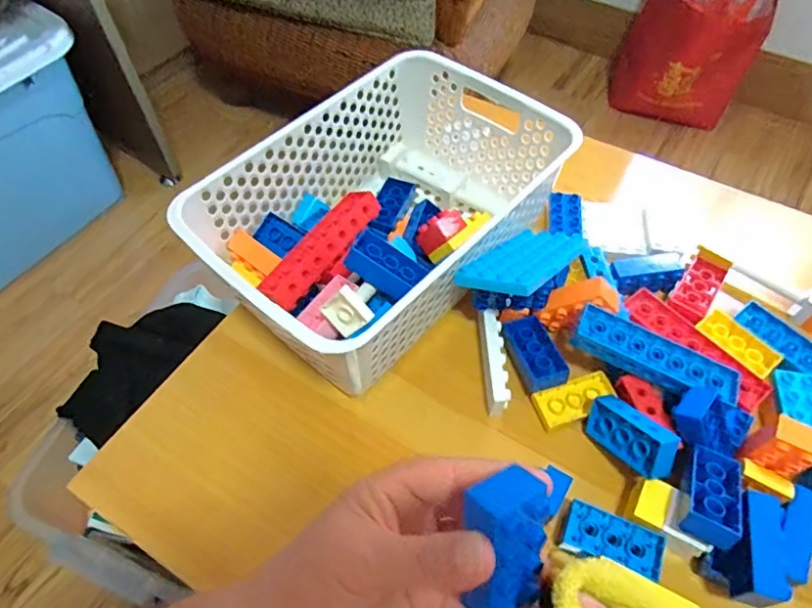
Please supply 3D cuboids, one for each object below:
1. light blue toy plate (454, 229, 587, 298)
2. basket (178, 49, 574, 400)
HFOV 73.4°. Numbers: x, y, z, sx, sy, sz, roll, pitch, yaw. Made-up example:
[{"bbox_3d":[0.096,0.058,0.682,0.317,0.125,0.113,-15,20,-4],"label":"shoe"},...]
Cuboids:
[{"bbox_3d":[0.100,-0.038,0.459,0.063,0.009,0.135,18,33,33],"label":"light blue toy plate"},{"bbox_3d":[-0.017,-0.081,0.492,0.204,0.113,0.305,37,64,23],"label":"basket"}]

